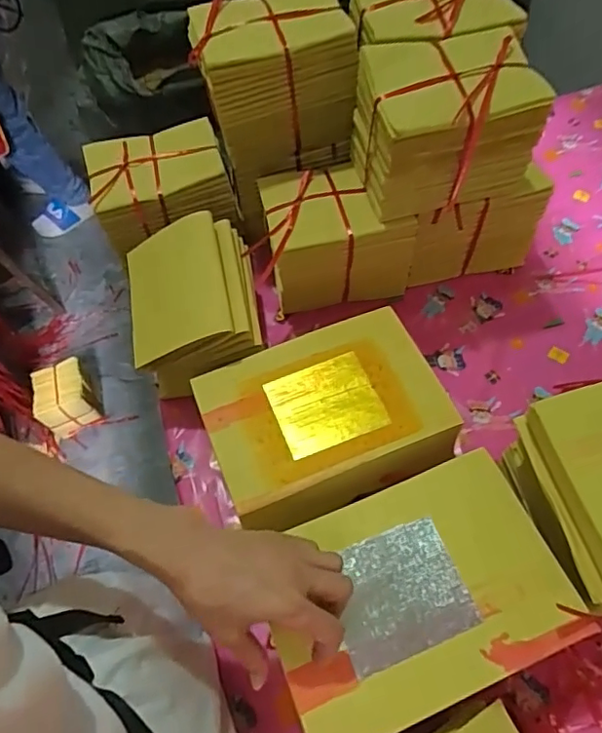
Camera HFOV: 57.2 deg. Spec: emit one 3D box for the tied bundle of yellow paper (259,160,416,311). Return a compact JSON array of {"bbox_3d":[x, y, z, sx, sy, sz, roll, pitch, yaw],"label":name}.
[{"bbox_3d":[0.039,-0.157,0.676,0.155,0.130,0.124,-15,60,-6],"label":"tied bundle of yellow paper"}]

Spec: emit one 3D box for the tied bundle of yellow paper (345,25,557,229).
[{"bbox_3d":[0.148,-0.247,0.577,0.164,0.131,0.123,-10,59,-3],"label":"tied bundle of yellow paper"}]

